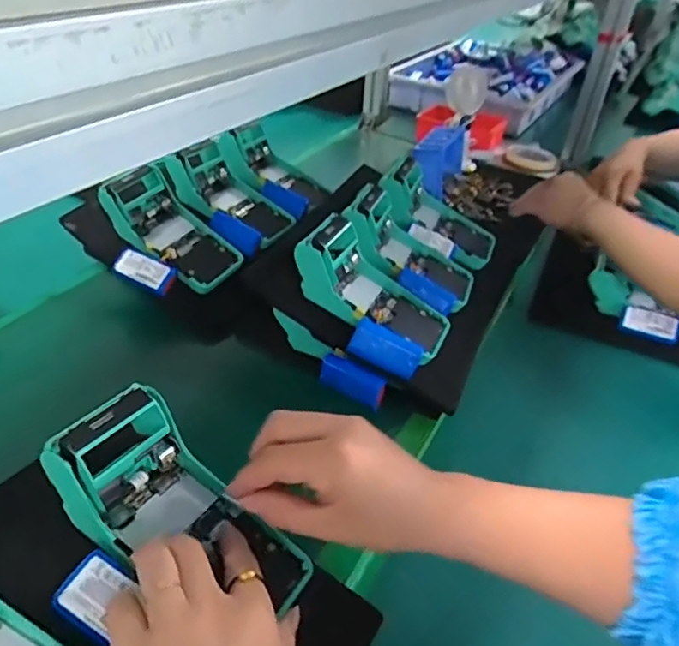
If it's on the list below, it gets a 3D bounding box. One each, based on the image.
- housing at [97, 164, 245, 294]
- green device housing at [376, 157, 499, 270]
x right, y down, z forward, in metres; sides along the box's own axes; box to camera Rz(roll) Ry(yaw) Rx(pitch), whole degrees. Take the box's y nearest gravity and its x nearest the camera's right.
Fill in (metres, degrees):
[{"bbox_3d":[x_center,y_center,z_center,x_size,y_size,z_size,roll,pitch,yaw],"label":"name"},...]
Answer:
[{"bbox_3d":[-0.202,-0.109,0.686,0.173,0.060,0.082,42,43,-1],"label":"housing"},{"bbox_3d":[0.128,-0.136,0.740,0.181,0.061,0.106,34,32,-17],"label":"green device housing"}]

